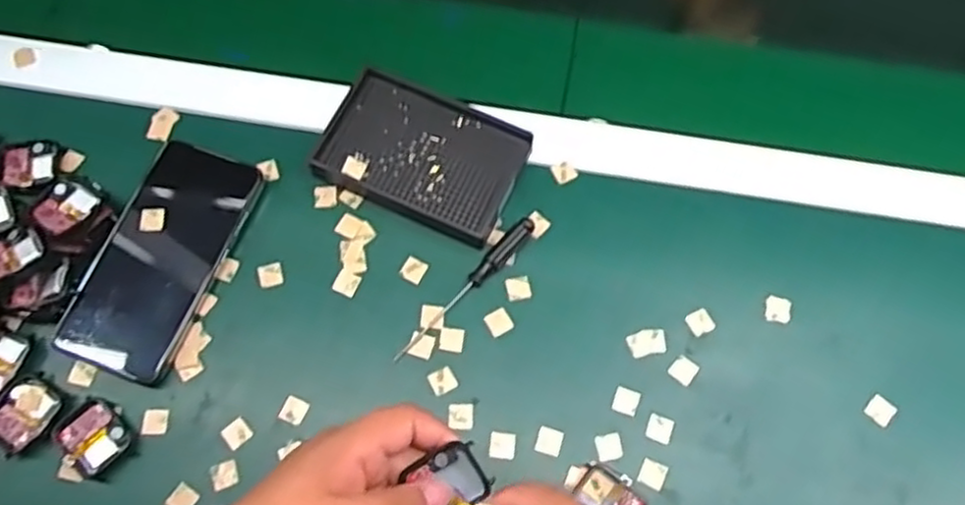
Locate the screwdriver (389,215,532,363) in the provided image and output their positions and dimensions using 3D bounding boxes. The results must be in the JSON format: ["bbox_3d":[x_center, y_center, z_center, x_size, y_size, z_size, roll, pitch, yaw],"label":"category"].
[{"bbox_3d":[-0.010,0.024,0.499,0.013,0.011,0.131,39,73,14],"label":"screwdriver"}]

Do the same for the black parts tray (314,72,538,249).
[{"bbox_3d":[-0.040,-0.073,0.534,0.134,0.027,0.097,25,70,9],"label":"black parts tray"}]

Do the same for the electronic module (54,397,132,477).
[{"bbox_3d":[-0.244,0.115,0.464,0.041,0.011,0.037,41,73,14],"label":"electronic module"}]

